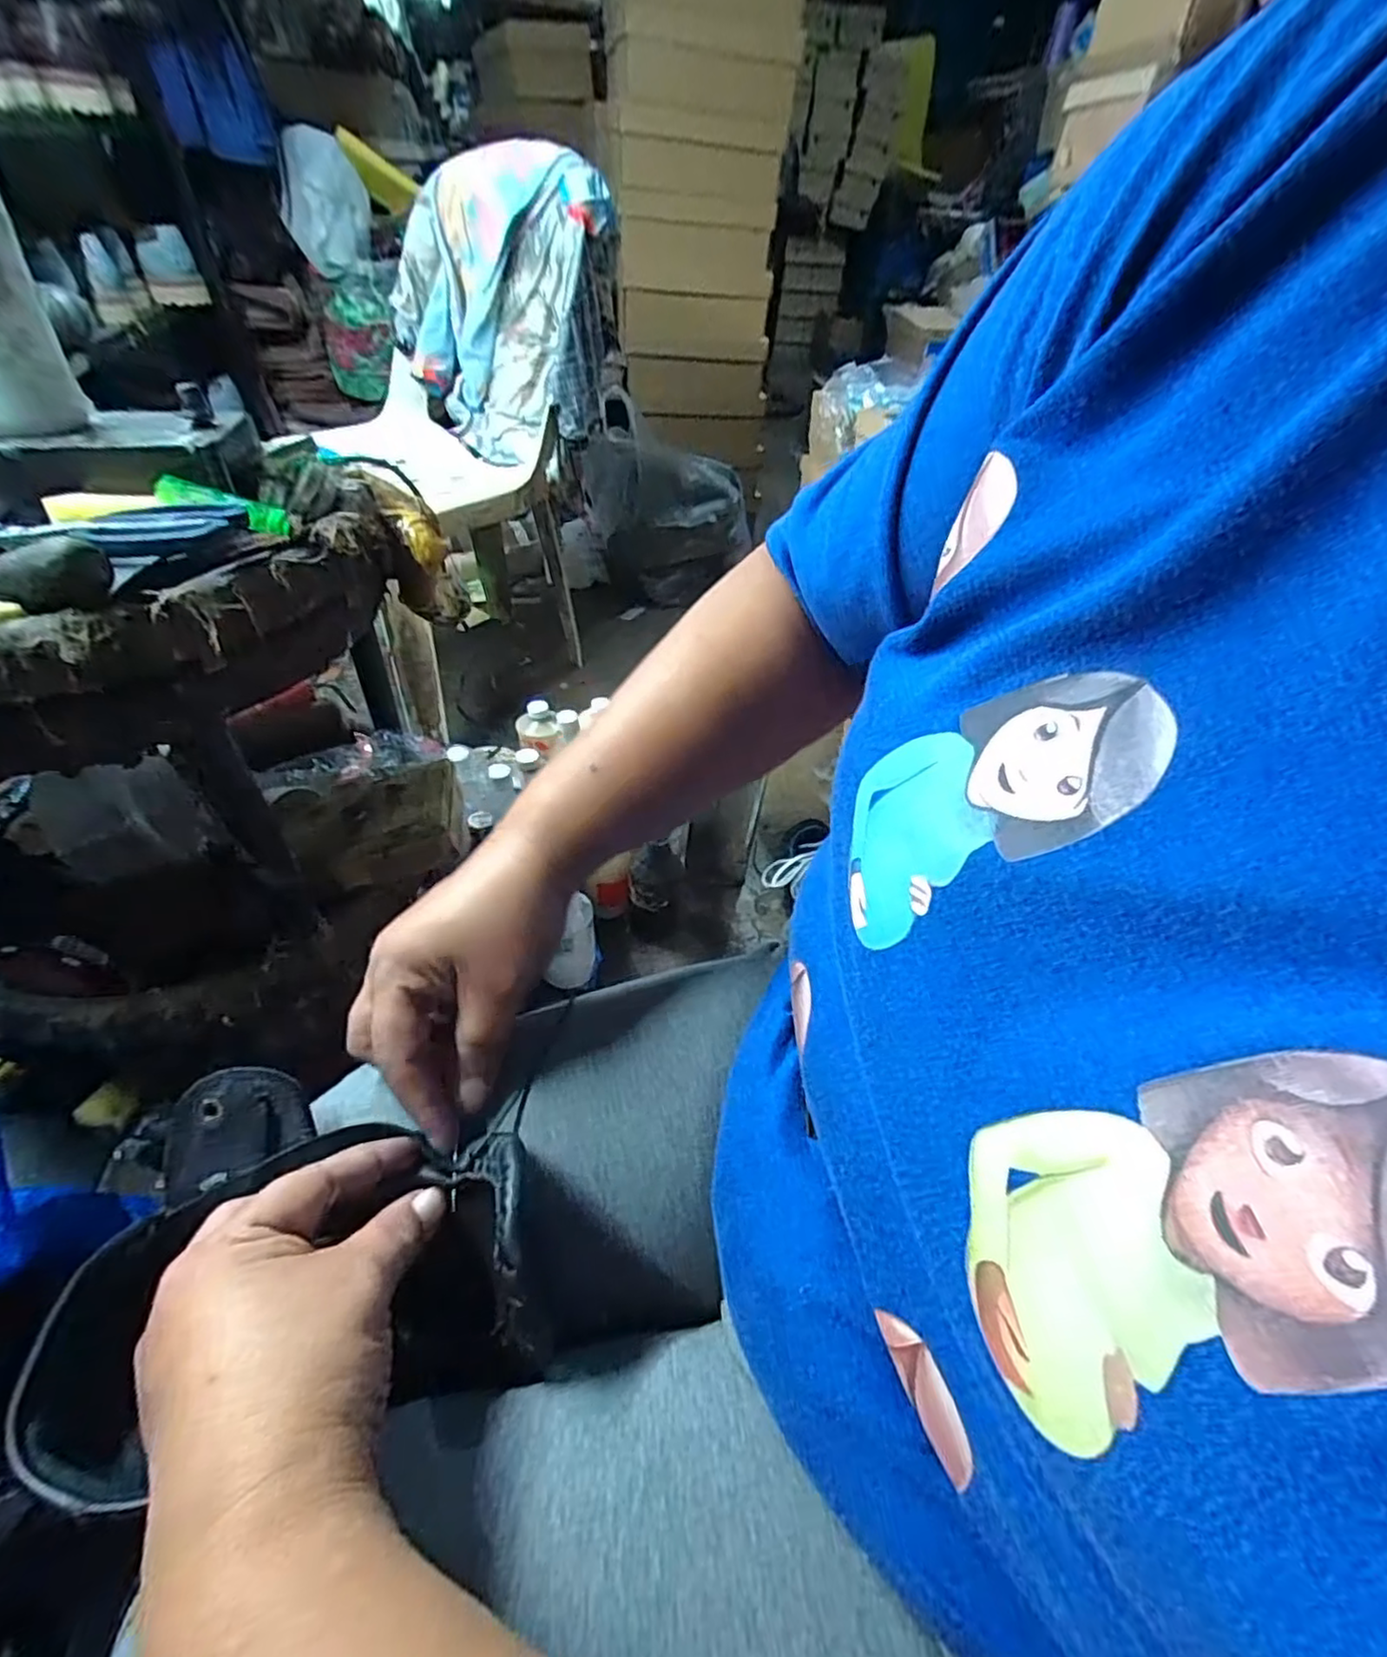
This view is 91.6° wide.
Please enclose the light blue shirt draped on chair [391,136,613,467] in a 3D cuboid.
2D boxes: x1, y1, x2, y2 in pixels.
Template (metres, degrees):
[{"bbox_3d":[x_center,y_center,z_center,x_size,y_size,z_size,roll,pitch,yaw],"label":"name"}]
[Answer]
[{"bbox_3d":[-0.297,-0.812,1.081,0.381,0.414,0.185,30,49,23],"label":"light blue shirt draped on chair"}]

